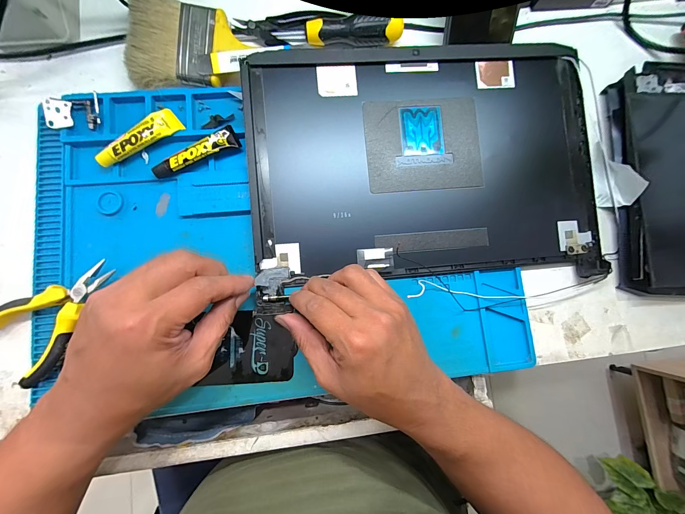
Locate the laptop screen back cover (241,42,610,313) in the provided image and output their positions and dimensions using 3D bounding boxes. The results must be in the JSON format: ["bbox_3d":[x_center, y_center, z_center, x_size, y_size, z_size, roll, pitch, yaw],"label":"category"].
[{"bbox_3d":[0.090,-0.098,0.307,0.364,0.015,0.246,-6,88,-5],"label":"laptop screen back cover"}]

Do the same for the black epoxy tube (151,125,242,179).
[{"bbox_3d":[-0.146,-0.103,0.287,0.086,0.015,0.020,-29,90,-4],"label":"black epoxy tube"}]

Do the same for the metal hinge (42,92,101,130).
[{"bbox_3d":[-0.260,-0.143,0.283,0.049,0.016,0.028,-11,89,-4],"label":"metal hinge"}]

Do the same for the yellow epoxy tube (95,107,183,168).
[{"bbox_3d":[-0.200,-0.117,0.284,0.082,0.017,0.021,-33,90,-4],"label":"yellow epoxy tube"}]

